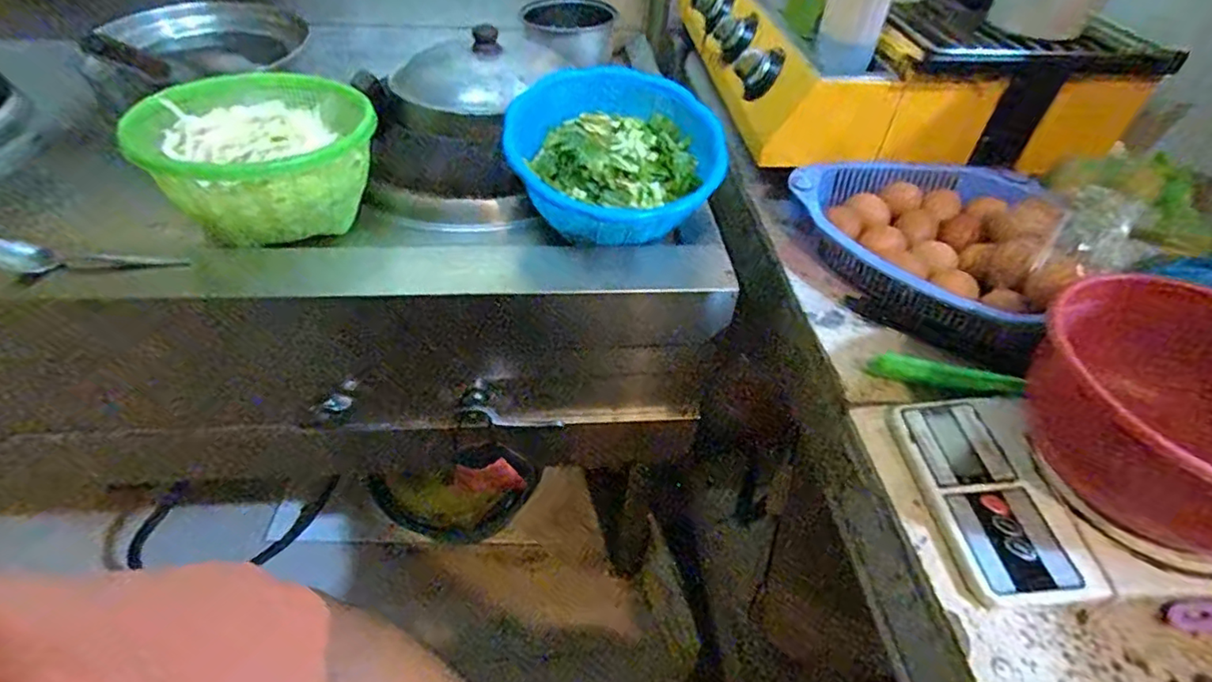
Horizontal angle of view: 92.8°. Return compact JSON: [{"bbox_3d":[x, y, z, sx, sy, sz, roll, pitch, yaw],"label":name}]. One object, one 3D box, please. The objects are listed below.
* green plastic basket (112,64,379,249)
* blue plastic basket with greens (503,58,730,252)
[{"bbox_3d":[-0.365,-0.192,0.629,0.219,0.112,0.206,2,46,-2],"label":"green plastic basket"},{"bbox_3d":[0.010,-0.214,0.633,0.226,0.089,0.219,-6,47,-10],"label":"blue plastic basket with greens"}]

